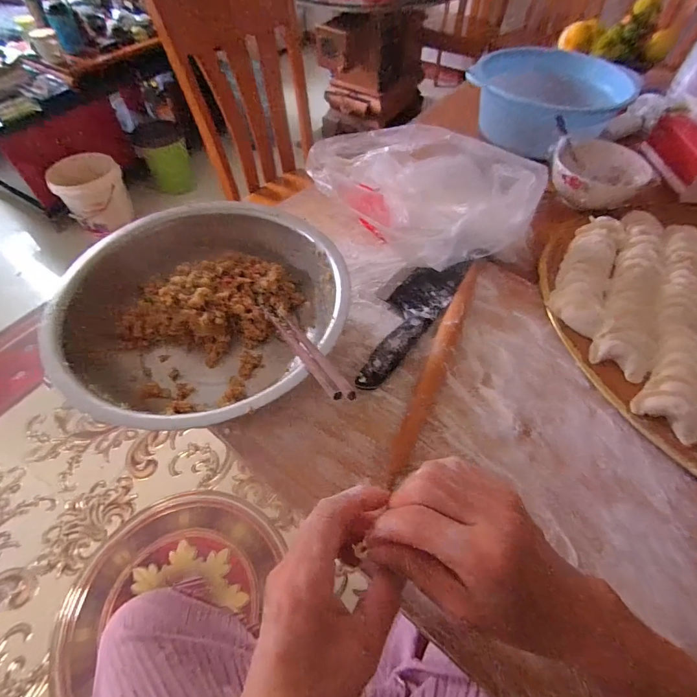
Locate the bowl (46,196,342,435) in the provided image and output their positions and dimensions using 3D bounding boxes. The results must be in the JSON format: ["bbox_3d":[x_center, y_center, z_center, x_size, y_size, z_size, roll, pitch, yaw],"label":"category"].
[{"bbox_3d":[-0.142,-0.037,0.407,0.263,0.080,0.272,1,55,-1],"label":"bowl"}]

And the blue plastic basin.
[{"bbox_3d":[0.359,-0.455,0.700,0.238,0.099,0.238,1,55,-1],"label":"blue plastic basin"}]

